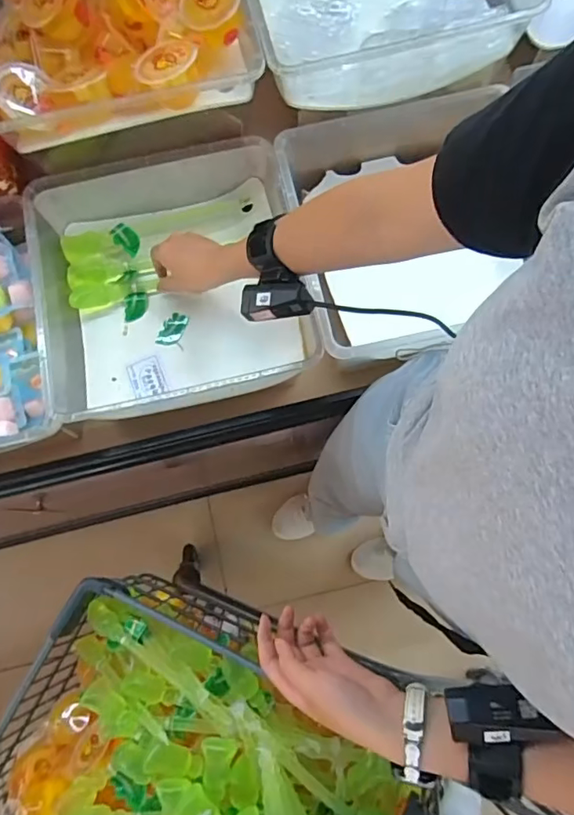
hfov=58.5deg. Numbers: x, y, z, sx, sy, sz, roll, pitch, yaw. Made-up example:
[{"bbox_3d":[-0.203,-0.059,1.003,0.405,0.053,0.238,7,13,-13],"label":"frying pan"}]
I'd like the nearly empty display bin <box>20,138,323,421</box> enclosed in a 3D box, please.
[{"bbox_3d":[-0.140,-0.156,0.616,0.301,0.084,0.280,-10,78,-1],"label":"nearly empty display bin"}]

